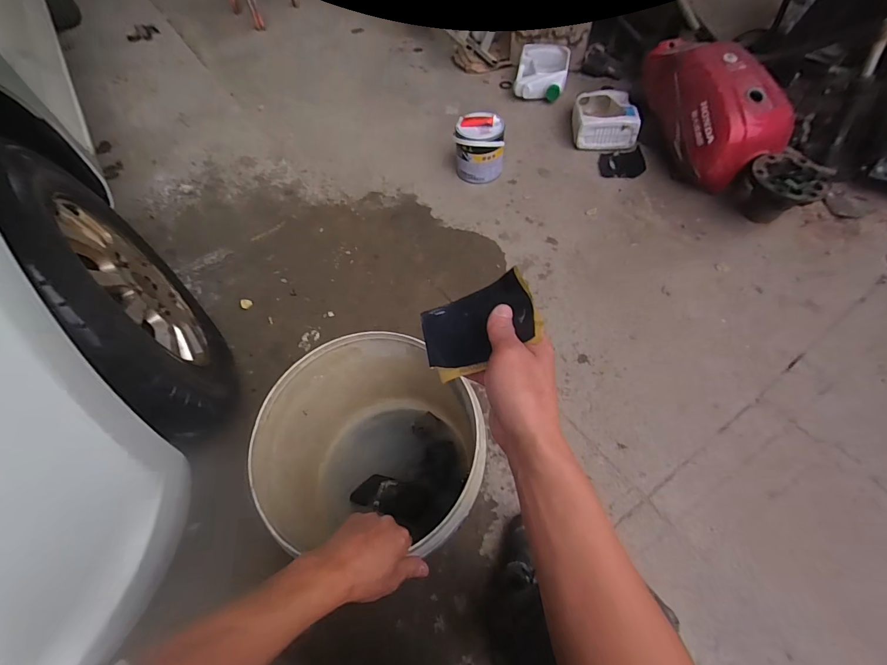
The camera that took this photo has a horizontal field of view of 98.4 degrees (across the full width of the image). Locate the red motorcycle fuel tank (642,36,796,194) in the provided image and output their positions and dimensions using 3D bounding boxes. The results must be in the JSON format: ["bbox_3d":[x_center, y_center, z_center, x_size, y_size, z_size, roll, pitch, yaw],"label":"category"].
[{"bbox_3d":[0.820,-0.714,1.218,0.236,0.264,0.513,-16,58,-7],"label":"red motorcycle fuel tank"}]

